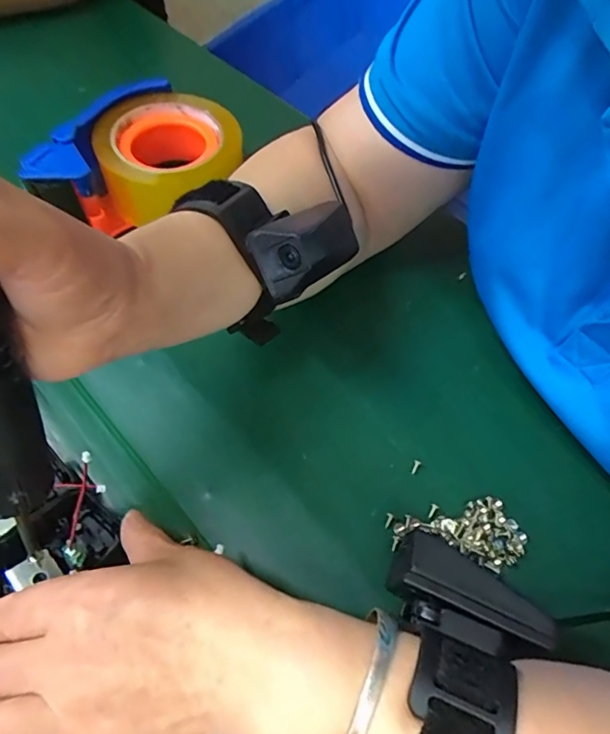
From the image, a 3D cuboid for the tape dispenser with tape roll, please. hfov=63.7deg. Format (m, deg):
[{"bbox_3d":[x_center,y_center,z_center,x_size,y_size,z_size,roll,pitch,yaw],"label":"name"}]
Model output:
[{"bbox_3d":[-0.122,-0.147,0.369,0.088,0.074,0.145,37,67,24],"label":"tape dispenser with tape roll"}]

